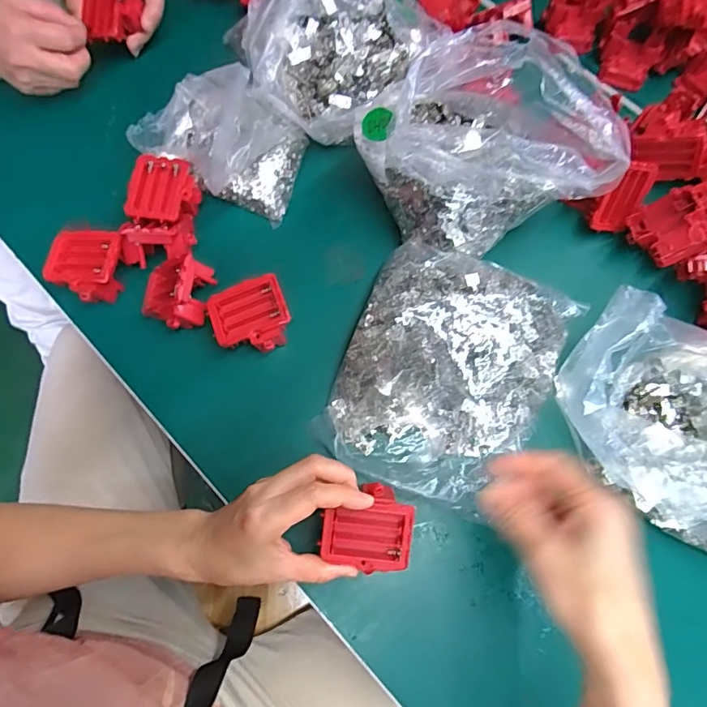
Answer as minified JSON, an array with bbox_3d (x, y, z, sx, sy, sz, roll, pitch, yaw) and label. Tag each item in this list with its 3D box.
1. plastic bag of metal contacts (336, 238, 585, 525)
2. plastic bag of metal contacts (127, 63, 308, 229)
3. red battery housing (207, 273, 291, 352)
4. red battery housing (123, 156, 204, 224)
[{"bbox_3d":[0.080,0.016,0.407,0.172,0.043,0.212,20,72,5],"label":"plastic bag of metal contacts"},{"bbox_3d":[-0.133,-0.216,0.455,0.170,0.093,0.118,32,74,9],"label":"plastic bag of metal contacts"},{"bbox_3d":[-0.091,-0.029,0.425,0.065,0.043,0.059,-18,73,-7],"label":"red battery housing"},{"bbox_3d":[-0.182,-0.151,0.460,0.057,0.040,0.066,7,72,1],"label":"red battery housing"}]

